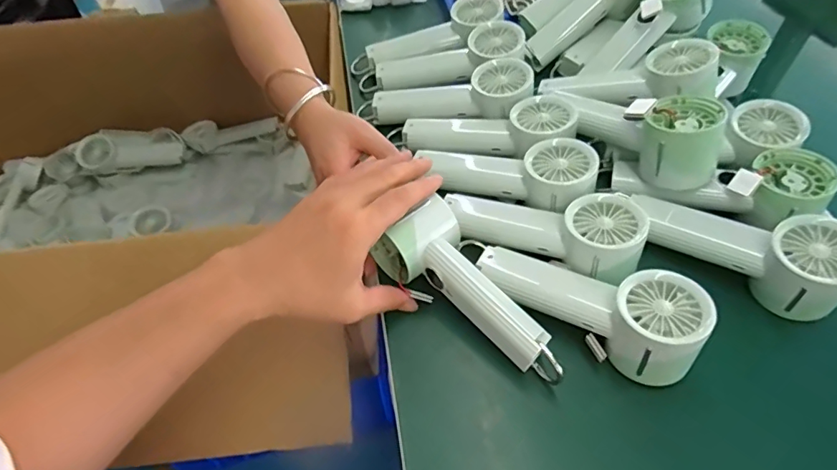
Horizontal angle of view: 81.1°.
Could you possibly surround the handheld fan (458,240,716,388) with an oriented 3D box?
[{"bbox_3d":[0.124,0.040,0.383,0.190,0.058,0.061,31,60,23],"label":"handheld fan"}]

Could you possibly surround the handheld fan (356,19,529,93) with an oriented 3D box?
[{"bbox_3d":[0.025,-0.198,0.569,0.193,0.036,0.052,-13,51,15],"label":"handheld fan"}]

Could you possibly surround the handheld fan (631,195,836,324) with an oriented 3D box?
[{"bbox_3d":[0.265,0.002,0.407,0.169,0.063,0.057,32,60,24],"label":"handheld fan"}]

